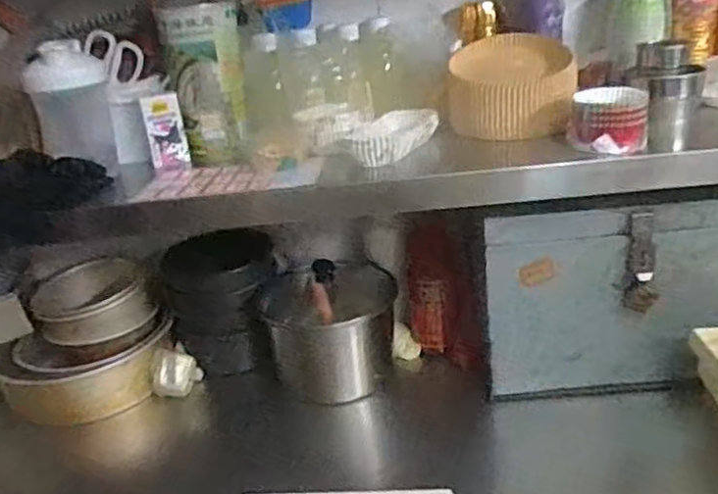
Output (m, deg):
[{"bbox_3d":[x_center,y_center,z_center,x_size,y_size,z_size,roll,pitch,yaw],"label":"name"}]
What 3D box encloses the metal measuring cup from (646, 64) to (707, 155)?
[{"bbox_3d":[0.382,-0.167,0.813,0.052,0.092,0.054,10,28,33],"label":"metal measuring cup"}]

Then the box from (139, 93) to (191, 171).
[{"bbox_3d":[-0.244,-0.144,0.853,0.045,0.092,0.030,-12,24,-11],"label":"box"}]

